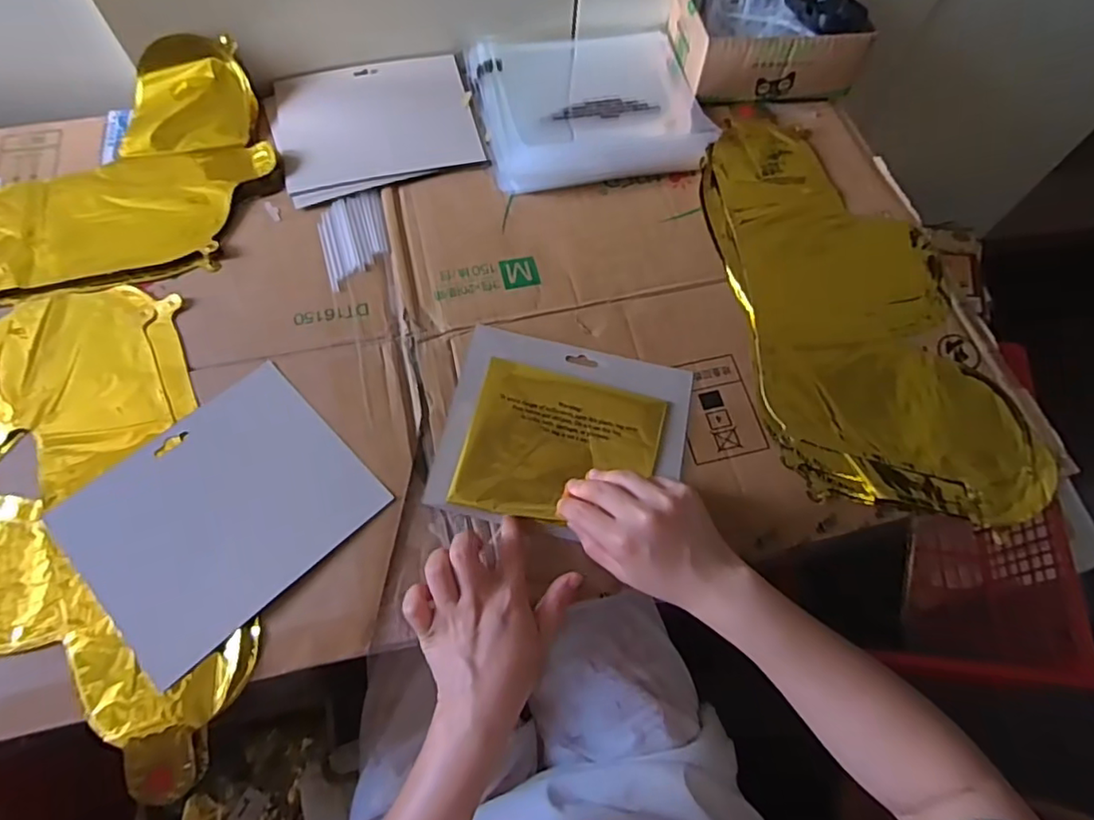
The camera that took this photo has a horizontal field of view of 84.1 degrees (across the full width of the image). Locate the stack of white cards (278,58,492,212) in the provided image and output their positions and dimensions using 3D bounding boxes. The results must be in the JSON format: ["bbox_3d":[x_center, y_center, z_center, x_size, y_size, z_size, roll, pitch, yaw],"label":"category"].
[{"bbox_3d":[-0.175,-0.298,0.623,0.197,0.006,0.172,-17,68,-10],"label":"stack of white cards"}]

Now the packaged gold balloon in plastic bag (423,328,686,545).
[{"bbox_3d":[0.016,0.017,0.495,0.190,0.020,0.162,12,66,2],"label":"packaged gold balloon in plastic bag"}]

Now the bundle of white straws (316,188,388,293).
[{"bbox_3d":[-0.178,-0.161,0.565,0.062,0.004,0.100,-16,68,-10],"label":"bundle of white straws"}]

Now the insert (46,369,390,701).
[{"bbox_3d":[-0.244,0.074,0.457,0.162,0.005,0.191,42,71,14],"label":"insert"}]

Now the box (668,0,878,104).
[{"bbox_3d":[0.239,-0.415,0.661,0.187,0.076,0.139,-8,67,-7],"label":"box"}]

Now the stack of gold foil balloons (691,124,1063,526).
[{"bbox_3d":[0.274,-0.105,0.558,0.215,0.012,0.424,-10,67,-8],"label":"stack of gold foil balloons"}]

